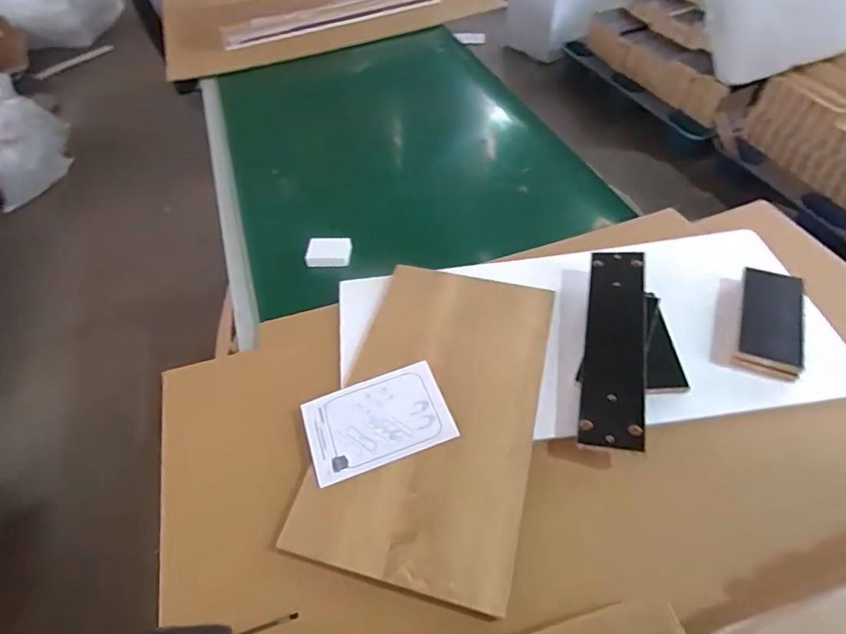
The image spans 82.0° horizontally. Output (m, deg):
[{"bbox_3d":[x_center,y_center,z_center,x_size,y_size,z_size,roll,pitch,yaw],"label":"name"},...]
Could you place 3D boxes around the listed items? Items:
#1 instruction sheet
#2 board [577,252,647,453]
[{"bbox_3d":[-0.069,0.153,0.730,0.206,0.010,0.137,-19,53,-9],"label":"instruction sheet"},{"bbox_3d":[0.301,0.033,0.763,0.087,0.015,0.360,-4,52,29],"label":"board"}]

